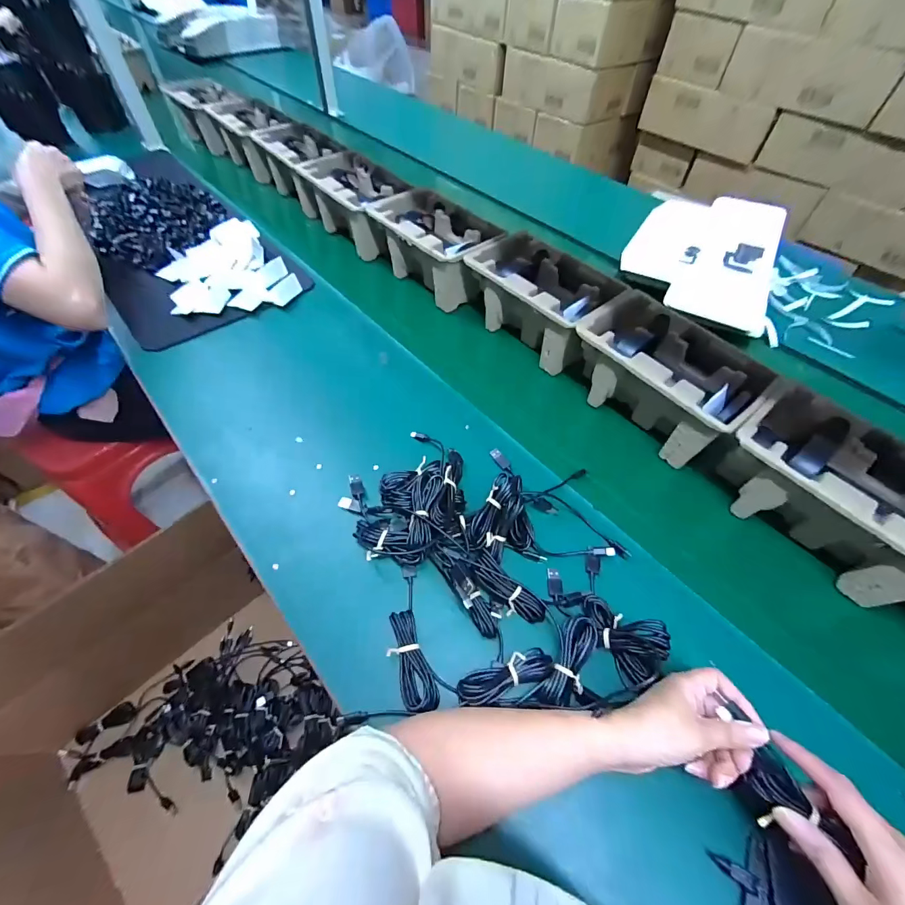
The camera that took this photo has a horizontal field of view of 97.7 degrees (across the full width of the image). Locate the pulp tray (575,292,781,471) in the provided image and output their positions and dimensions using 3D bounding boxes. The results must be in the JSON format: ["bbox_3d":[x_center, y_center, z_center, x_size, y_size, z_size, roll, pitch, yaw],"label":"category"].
[{"bbox_3d":[0.280,-0.097,0.542,0.141,0.113,0.226,-35,60,-28],"label":"pulp tray"}]

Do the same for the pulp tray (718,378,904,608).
[{"bbox_3d":[0.423,0.052,0.442,0.135,0.118,0.221,-31,58,-26],"label":"pulp tray"}]

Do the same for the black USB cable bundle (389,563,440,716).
[{"bbox_3d":[-0.044,0.179,0.392,0.037,0.017,0.133,-9,51,-11],"label":"black USB cable bundle"}]

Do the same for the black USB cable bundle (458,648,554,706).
[{"bbox_3d":[0.049,0.204,0.360,0.090,0.020,0.024,-13,52,-14],"label":"black USB cable bundle"}]

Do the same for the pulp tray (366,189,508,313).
[{"bbox_3d":[-0.029,-0.366,0.723,0.238,0.115,0.141,36,57,24],"label":"pulp tray"}]

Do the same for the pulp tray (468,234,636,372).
[{"bbox_3d":[0.132,-0.240,0.642,0.139,0.112,0.241,-33,59,-27],"label":"pulp tray"}]

